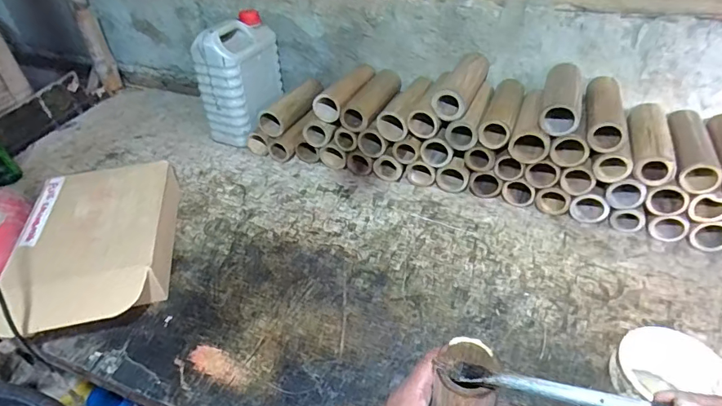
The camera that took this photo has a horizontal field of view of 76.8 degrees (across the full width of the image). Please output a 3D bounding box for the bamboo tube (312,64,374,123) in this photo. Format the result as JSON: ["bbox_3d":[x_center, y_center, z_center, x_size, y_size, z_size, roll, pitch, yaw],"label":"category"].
[{"bbox_3d":[-0.023,-0.221,0.896,0.066,0.057,0.192,12,42,19],"label":"bamboo tube"}]

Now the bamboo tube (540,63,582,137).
[{"bbox_3d":[0.330,-0.177,0.744,0.059,0.047,0.177,11,42,18],"label":"bamboo tube"}]

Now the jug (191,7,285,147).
[{"bbox_3d":[-0.250,-0.258,0.959,0.116,0.234,0.164,7,40,13],"label":"jug"}]

